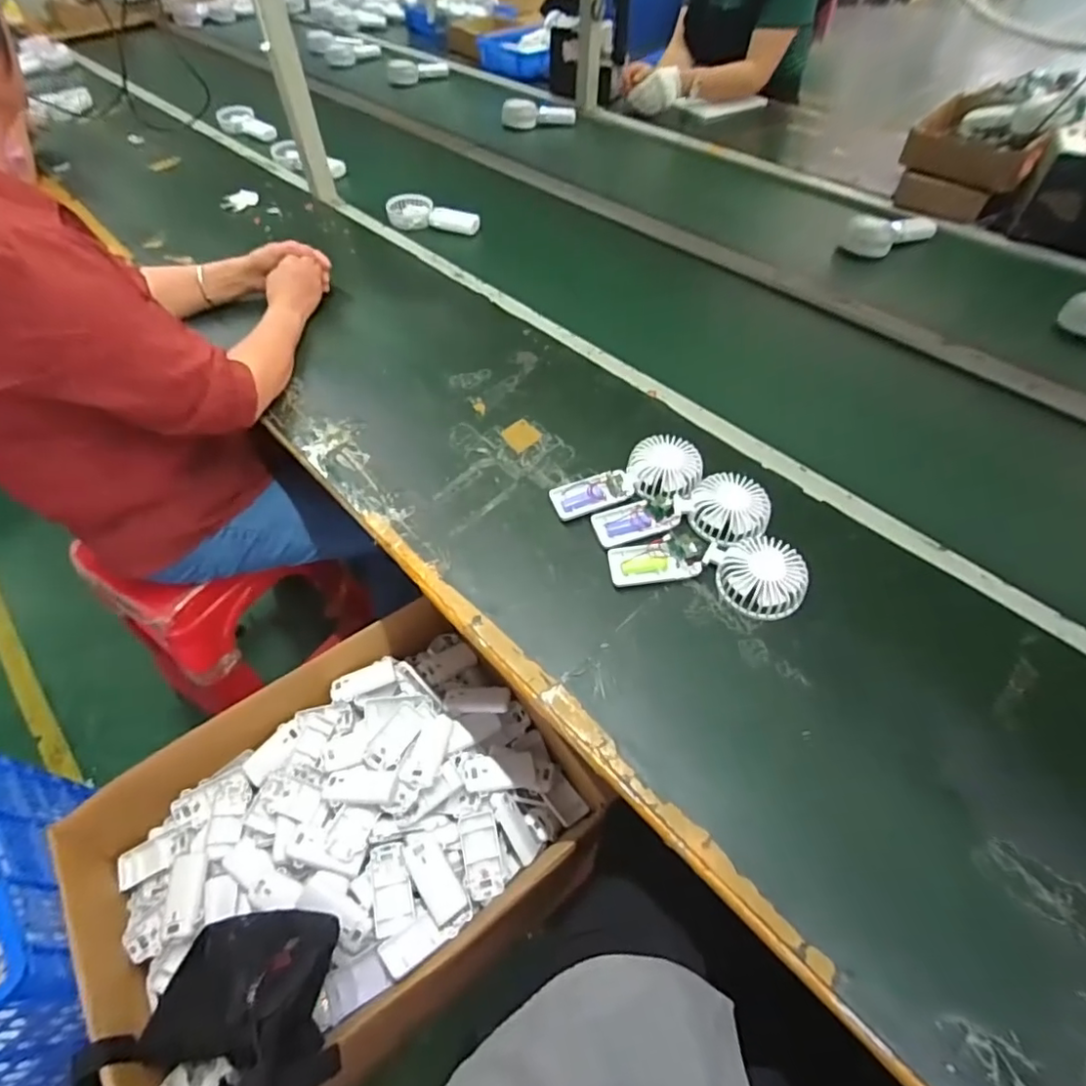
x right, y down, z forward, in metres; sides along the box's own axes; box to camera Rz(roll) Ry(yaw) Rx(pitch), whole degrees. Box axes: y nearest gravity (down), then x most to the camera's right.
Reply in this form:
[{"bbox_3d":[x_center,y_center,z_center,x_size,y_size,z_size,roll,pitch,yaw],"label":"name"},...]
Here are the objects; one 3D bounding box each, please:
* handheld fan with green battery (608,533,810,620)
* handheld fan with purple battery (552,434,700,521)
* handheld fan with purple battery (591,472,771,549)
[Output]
[{"bbox_3d":[0.173,0.023,0.615,0.194,0.040,0.082,13,57,12],"label":"handheld fan with green battery"},{"bbox_3d":[0.098,-0.077,0.690,0.180,0.037,0.086,-11,55,-5],"label":"handheld fan with purple battery"},{"bbox_3d":[0.156,-0.035,0.658,0.187,0.037,0.085,1,55,3],"label":"handheld fan with purple battery"}]

